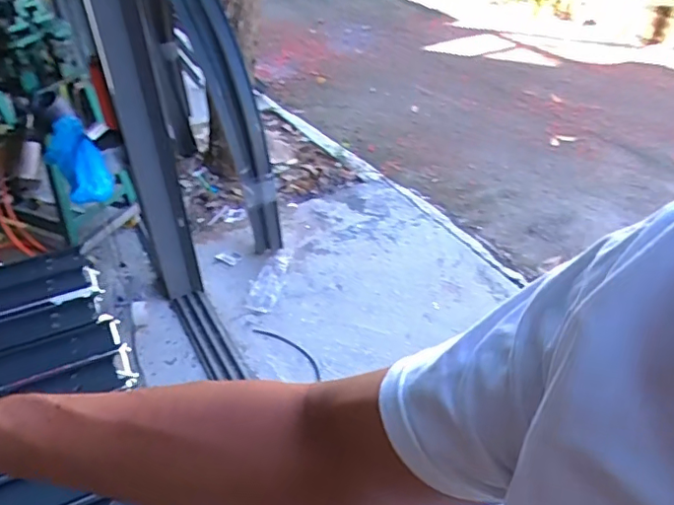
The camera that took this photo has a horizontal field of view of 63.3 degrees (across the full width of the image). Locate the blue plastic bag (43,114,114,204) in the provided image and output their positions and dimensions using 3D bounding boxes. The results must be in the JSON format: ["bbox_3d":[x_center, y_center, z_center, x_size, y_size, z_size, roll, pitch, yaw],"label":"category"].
[{"bbox_3d":[-0.783,-0.276,1.660,0.135,0.143,0.268,-28,73,-29],"label":"blue plastic bag"}]

